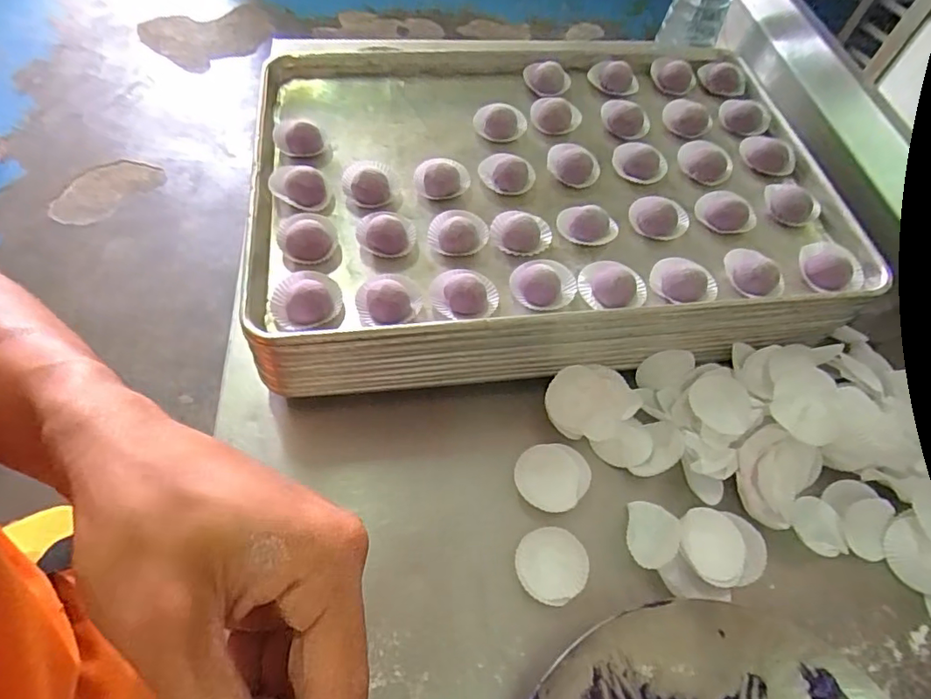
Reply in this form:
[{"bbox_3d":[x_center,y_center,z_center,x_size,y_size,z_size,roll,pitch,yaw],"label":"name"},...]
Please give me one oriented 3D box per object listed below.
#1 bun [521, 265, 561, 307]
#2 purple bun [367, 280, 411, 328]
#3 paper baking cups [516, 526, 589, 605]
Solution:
[{"bbox_3d":[0.069,-0.057,0.486,0.035,0.026,0.036,2,58,-3],"label":"bun"},{"bbox_3d":[-0.069,-0.042,0.466,0.031,0.025,0.035,-32,66,-22],"label":"purple bun"},{"bbox_3d":[0.073,0.180,0.447,0.058,0.013,0.056,2,56,-3],"label":"paper baking cups"}]

